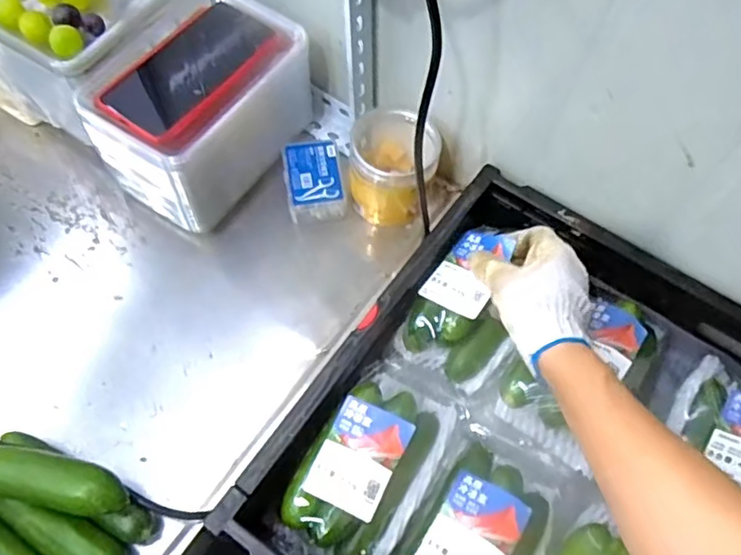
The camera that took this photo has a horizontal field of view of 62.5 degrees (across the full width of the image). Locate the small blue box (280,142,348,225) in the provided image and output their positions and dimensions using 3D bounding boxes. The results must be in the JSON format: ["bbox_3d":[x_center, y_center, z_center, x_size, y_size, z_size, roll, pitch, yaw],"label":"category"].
[{"bbox_3d":[-0.058,-0.099,0.631,0.057,0.034,0.081,-8,63,-7],"label":"small blue box"}]

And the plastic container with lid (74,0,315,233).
[{"bbox_3d":[-0.162,-0.168,0.614,0.136,0.134,0.207,35,66,14],"label":"plastic container with lid"}]

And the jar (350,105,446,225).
[{"bbox_3d":[0.020,-0.111,0.608,0.091,0.083,0.101,3,62,-2],"label":"jar"}]

